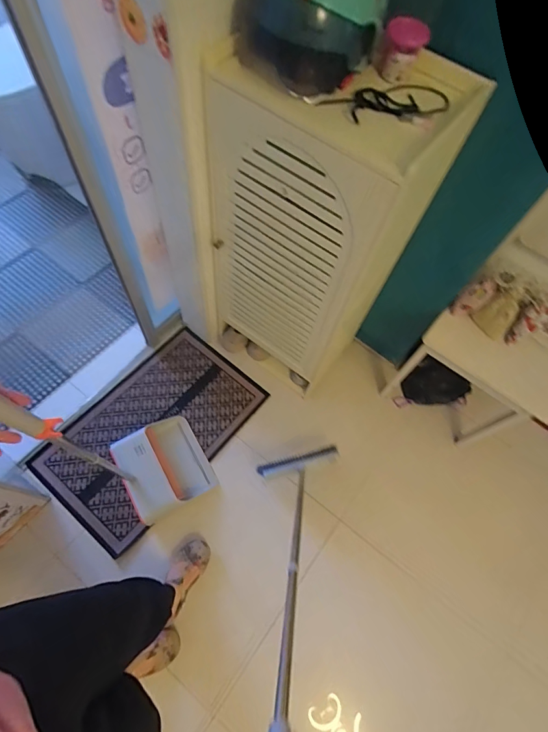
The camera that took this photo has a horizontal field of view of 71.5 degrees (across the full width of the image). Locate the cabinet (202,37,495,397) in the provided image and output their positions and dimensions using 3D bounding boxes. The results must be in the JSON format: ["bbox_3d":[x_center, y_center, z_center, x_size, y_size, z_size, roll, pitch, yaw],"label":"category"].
[{"bbox_3d":[0.094,-0.279,1.036,0.364,0.904,0.394,-41,74,-19],"label":"cabinet"}]

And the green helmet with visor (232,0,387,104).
[{"bbox_3d":[0.054,-0.533,0.565,0.180,0.173,0.161,39,67,12],"label":"green helmet with visor"}]

